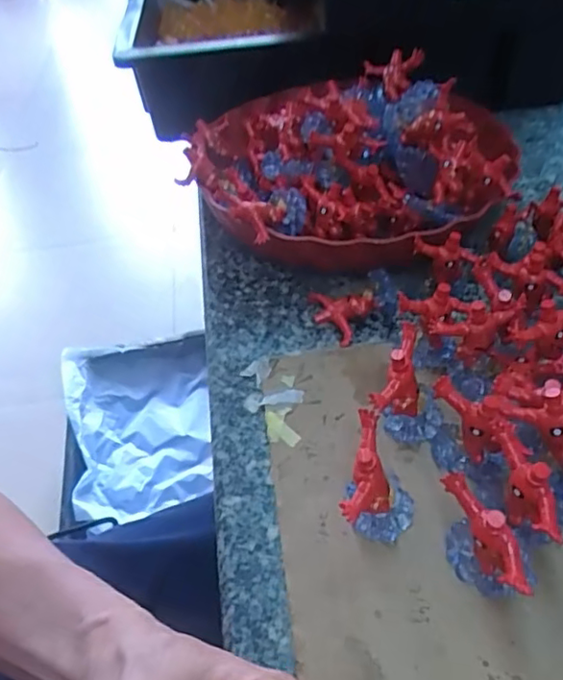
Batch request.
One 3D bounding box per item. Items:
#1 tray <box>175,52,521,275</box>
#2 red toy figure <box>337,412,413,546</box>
[{"bbox_3d":[0.045,-0.123,0.439,0.232,0.098,0.174,6,45,12],"label":"tray"},{"bbox_3d":[0.046,0.067,0.273,0.028,0.053,0.045,9,46,16],"label":"red toy figure"}]

